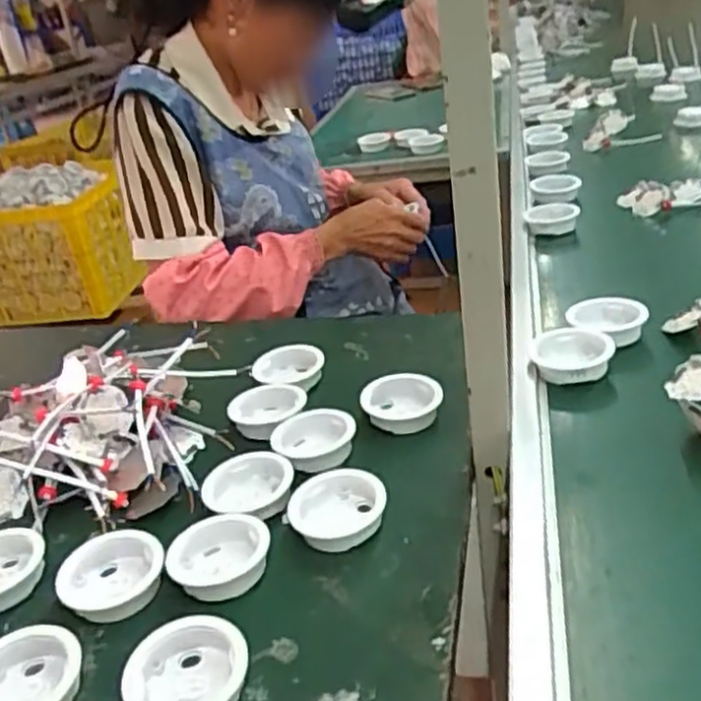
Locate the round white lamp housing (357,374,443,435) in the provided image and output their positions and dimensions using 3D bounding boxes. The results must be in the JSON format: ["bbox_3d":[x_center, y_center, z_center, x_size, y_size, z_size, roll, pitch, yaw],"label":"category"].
[{"bbox_3d":[0.047,0.048,0.684,0.071,0.023,0.066,-11,28,-6],"label":"round white lamp housing"}]

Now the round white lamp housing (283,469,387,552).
[{"bbox_3d":[-0.007,0.120,0.564,0.067,0.022,0.068,-6,28,3],"label":"round white lamp housing"}]

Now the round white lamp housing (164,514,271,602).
[{"bbox_3d":[-0.094,0.150,0.535,0.072,0.021,0.068,-6,28,3],"label":"round white lamp housing"}]

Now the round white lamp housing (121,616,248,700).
[{"bbox_3d":[-0.097,0.195,0.448,0.063,0.026,0.068,-6,28,3],"label":"round white lamp housing"}]

